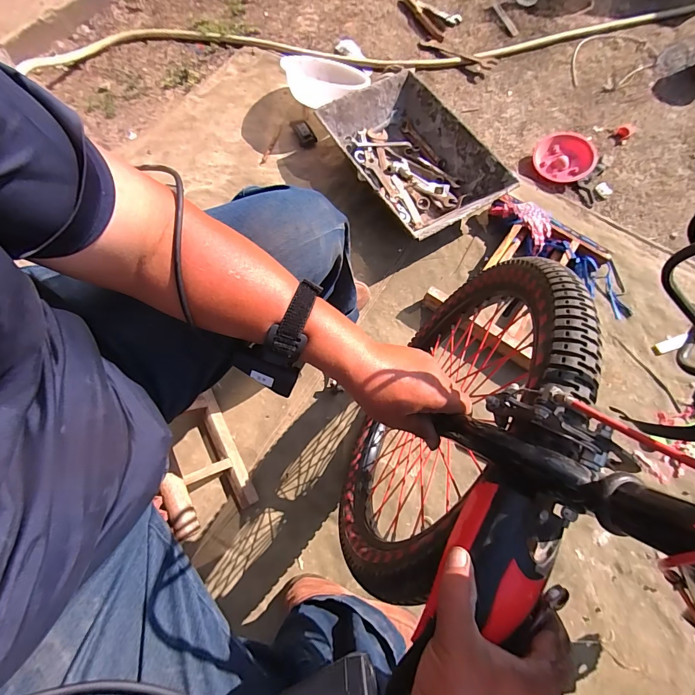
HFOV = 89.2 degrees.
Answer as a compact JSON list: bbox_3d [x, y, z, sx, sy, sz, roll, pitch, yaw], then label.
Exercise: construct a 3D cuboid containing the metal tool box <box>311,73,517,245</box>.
[{"bbox_3d":[0.163,-0.489,0.943,0.295,0.132,0.475,-34,75,-9],"label":"metal tool box"}]

